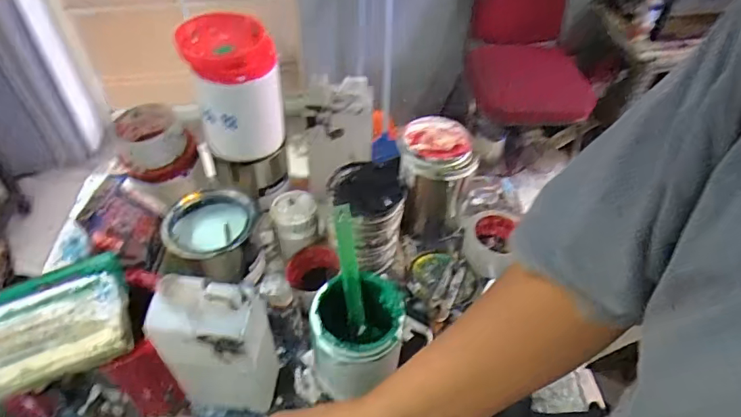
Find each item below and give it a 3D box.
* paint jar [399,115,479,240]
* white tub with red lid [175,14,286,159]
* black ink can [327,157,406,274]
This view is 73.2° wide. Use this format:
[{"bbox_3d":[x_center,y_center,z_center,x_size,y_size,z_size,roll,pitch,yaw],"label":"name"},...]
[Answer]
[{"bbox_3d":[0.096,-0.046,0.771,0.107,0.152,0.111,-2,47,-4],"label":"paint jar"},{"bbox_3d":[-0.170,-0.150,0.637,0.105,0.154,0.107,1,47,-1],"label":"white tub with red lid"},{"bbox_3d":[-0.006,0.013,0.699,0.104,0.132,0.098,-21,51,-19],"label":"black ink can"}]

